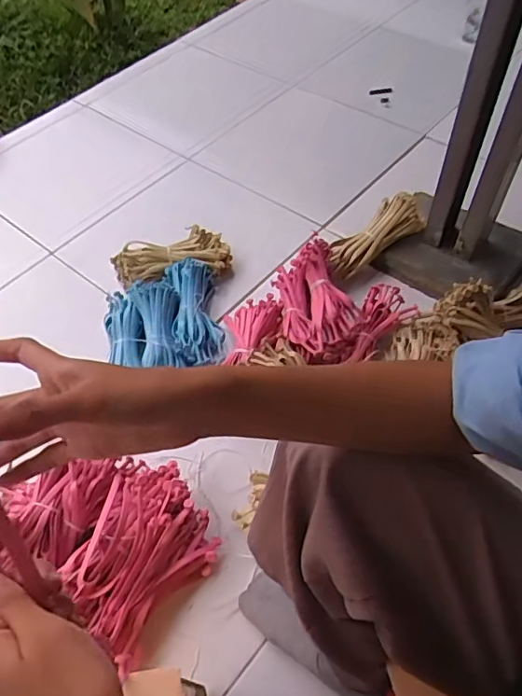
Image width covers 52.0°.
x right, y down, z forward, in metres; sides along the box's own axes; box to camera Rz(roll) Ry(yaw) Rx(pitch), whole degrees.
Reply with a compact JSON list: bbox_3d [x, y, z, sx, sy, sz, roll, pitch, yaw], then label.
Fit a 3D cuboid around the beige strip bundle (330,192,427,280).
[{"bbox_3d":[0.204,-0.210,0.982,0.190,0.054,0.066,-39,57,7],"label":"beige strip bundle"}]

